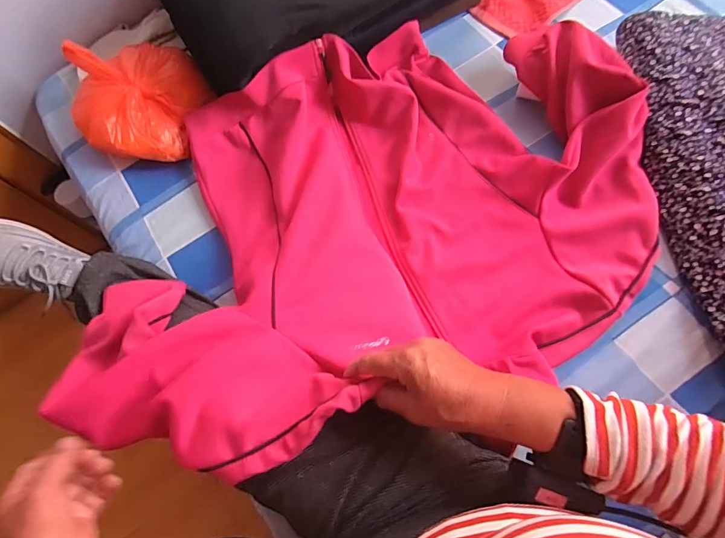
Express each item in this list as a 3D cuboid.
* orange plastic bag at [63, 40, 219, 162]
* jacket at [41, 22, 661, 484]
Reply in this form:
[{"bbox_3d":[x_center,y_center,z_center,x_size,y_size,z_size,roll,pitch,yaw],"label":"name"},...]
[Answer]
[{"bbox_3d":[-0.362,-0.274,0.667,0.214,0.091,0.196,-4,70,3],"label":"orange plastic bag"},{"bbox_3d":[0.016,-0.100,0.550,0.769,0.149,0.552,-15,70,-3],"label":"jacket"}]

